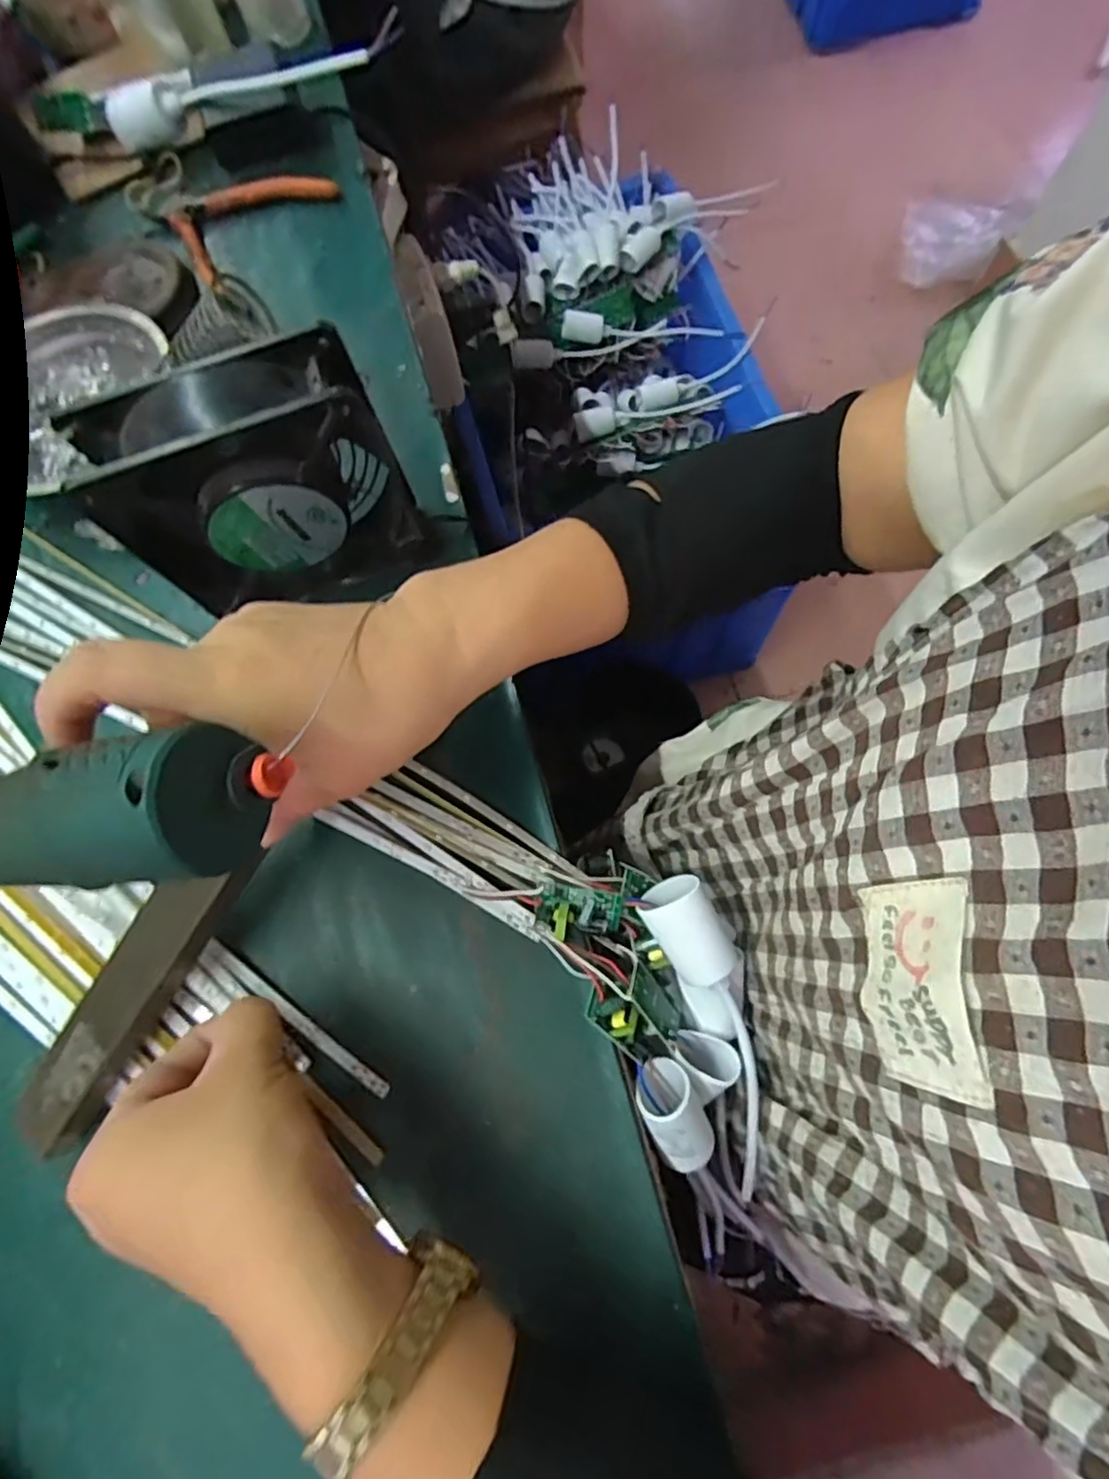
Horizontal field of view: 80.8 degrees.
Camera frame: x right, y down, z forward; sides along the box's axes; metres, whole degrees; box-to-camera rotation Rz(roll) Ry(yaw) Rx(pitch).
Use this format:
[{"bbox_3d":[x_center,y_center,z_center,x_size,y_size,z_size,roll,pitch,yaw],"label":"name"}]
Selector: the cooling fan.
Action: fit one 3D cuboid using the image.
[{"bbox_3d":[-0.131,-0.116,0.306,0.116,0.123,0.049,-17,75,-2],"label":"cooling fan"}]

